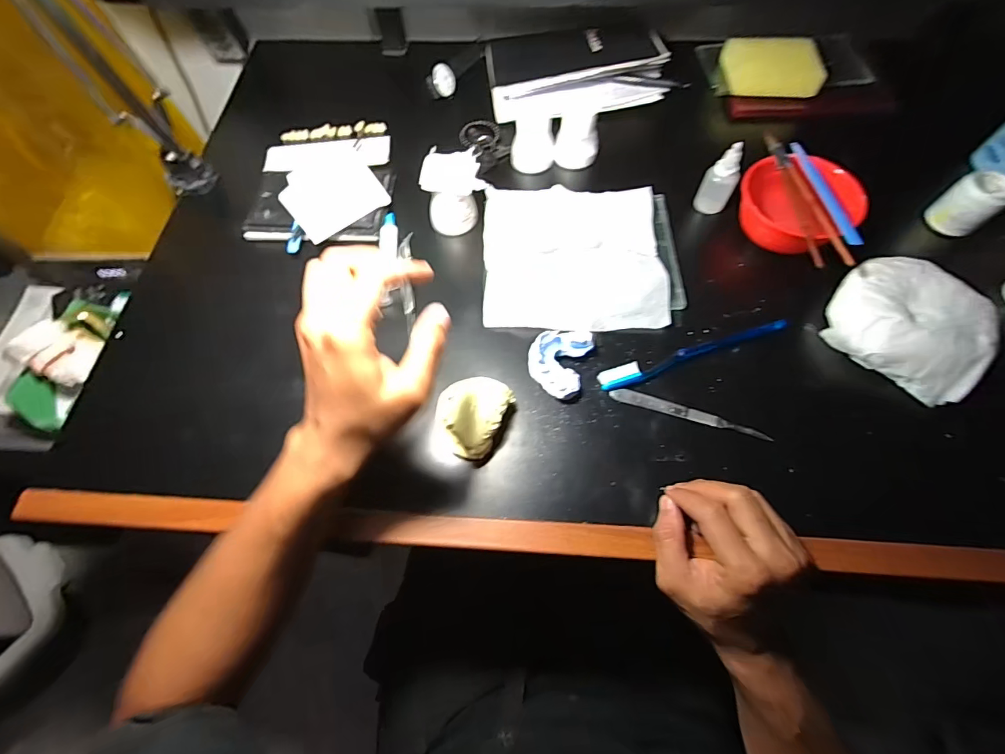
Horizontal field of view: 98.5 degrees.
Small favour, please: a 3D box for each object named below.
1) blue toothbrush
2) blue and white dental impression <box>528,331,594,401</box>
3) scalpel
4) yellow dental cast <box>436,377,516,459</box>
[{"bbox_3d":[0.181,-0.021,0.411,0.188,0.015,0.019,-17,67,-5],"label":"blue toothbrush"},{"bbox_3d":[0.052,-0.014,0.404,0.053,0.022,0.066,13,68,7],"label":"blue and white dental impression"},{"bbox_3d":[0.168,0.033,0.391,0.137,0.006,0.012,16,75,11],"label":"scalpel"},{"bbox_3d":[-0.028,0.027,0.370,0.059,0.044,0.070,23,68,12],"label":"yellow dental cast"}]

